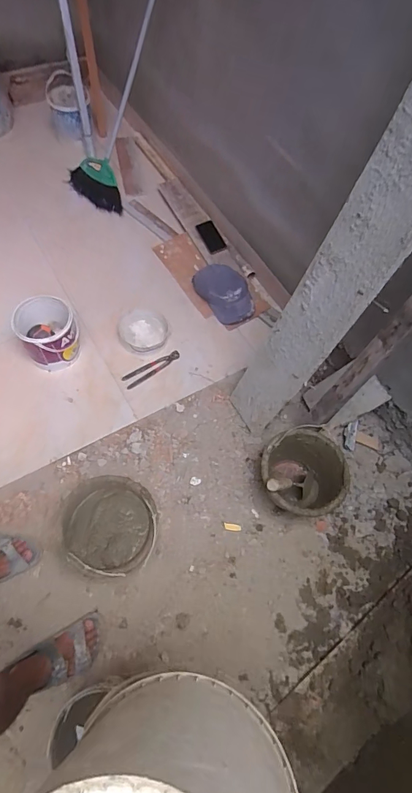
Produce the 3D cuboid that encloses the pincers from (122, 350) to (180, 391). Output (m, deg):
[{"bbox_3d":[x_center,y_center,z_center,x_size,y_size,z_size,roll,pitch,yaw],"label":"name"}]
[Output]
[{"bbox_3d":[-0.187,-0.098,1.446,0.216,0.021,0.049,-30,66,-19],"label":"pincers"}]

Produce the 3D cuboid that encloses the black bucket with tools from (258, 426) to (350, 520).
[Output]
[{"bbox_3d":[0.270,0.223,1.201,0.229,0.203,0.250,2,62,-4],"label":"black bucket with tools"}]

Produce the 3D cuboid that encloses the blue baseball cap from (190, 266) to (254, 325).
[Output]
[{"bbox_3d":[0.069,-0.396,1.540,0.151,0.087,0.256,-29,68,-18],"label":"blue baseball cap"}]

